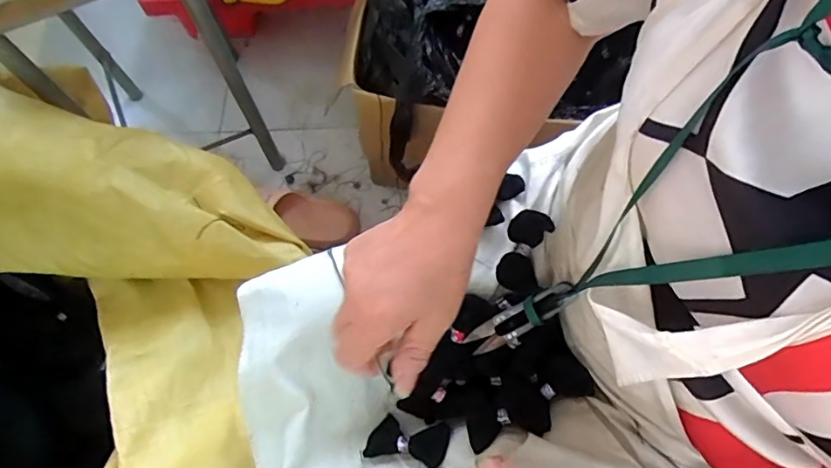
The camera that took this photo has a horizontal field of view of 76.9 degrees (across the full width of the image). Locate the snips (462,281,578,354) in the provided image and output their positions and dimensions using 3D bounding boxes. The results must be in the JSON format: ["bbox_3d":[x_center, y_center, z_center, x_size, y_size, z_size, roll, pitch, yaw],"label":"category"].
[{"bbox_3d":[0.082,0.067,0.414,0.099,0.010,0.021,-38,62,30],"label":"snips"}]

